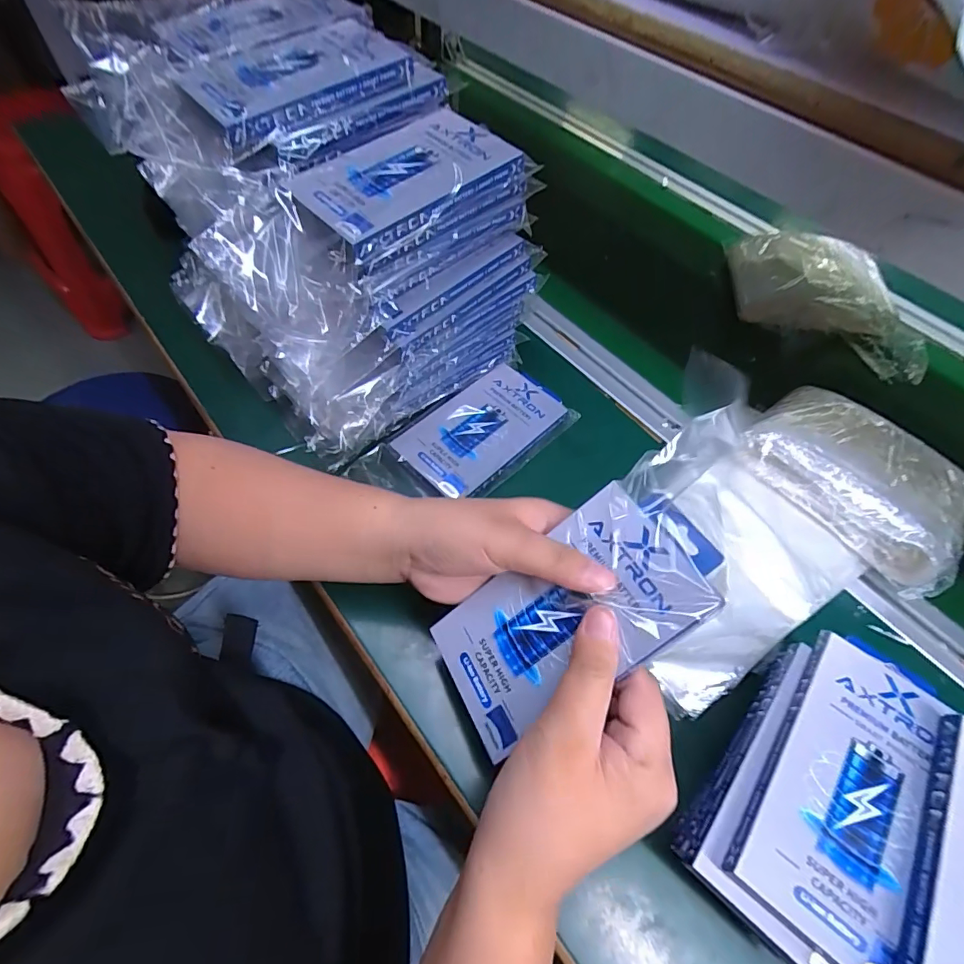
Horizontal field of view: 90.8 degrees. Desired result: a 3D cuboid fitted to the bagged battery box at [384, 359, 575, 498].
[{"bbox_3d":[0.002,-0.044,0.397,0.139,0.016,0.086,-36,67,-24],"label":"bagged battery box"}]

